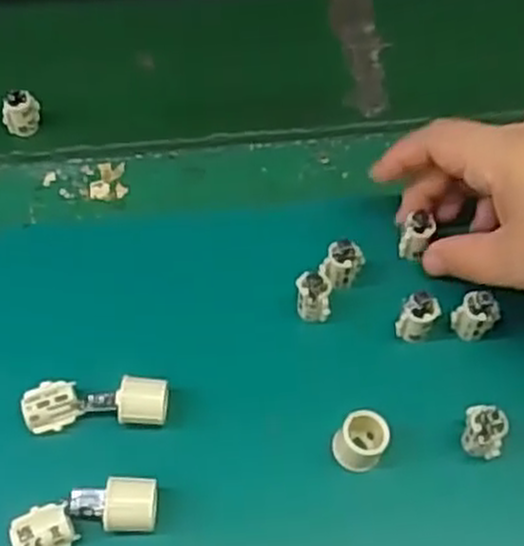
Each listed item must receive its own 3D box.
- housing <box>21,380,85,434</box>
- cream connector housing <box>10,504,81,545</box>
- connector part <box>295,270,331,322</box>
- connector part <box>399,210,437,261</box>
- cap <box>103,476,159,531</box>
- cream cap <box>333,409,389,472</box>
[{"bbox_3d":[-0.088,0.055,0.333,0.023,0.011,0.018,-15,55,-10],"label":"housing"},{"bbox_3d":[-0.083,0.101,0.305,0.022,0.013,0.018,-19,55,-13],"label":"cream connector housing"},{"bbox_3d":[0.023,0.011,0.356,0.014,0.021,0.014,-3,53,-2],"label":"connector part"},{"bbox_3d":[0.073,-0.017,0.376,0.014,0.020,0.014,0,57,-1],"label":"connector part"},{"bbox_3d":[-0.050,0.091,0.308,0.020,0.020,0.019,-1,53,0],"label":"cap"},{"bbox_3d":[0.041,0.069,0.324,0.019,0.018,0.021,28,58,20],"label":"cream cap"}]

